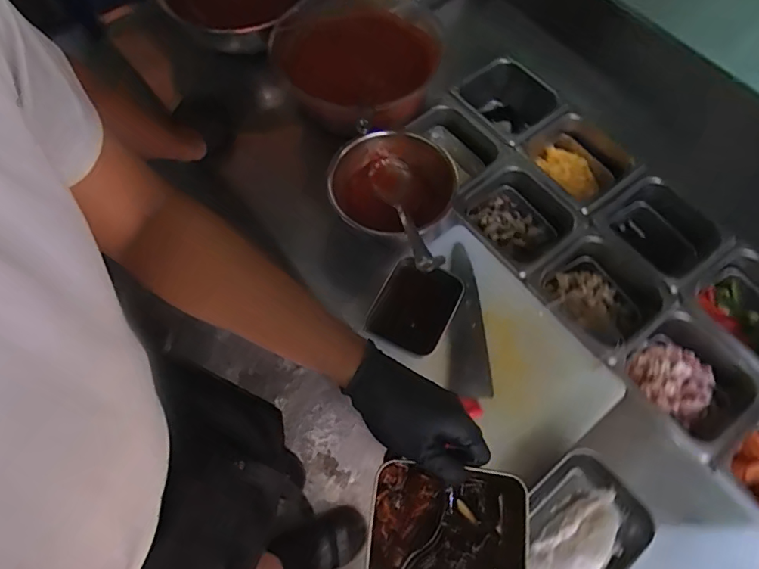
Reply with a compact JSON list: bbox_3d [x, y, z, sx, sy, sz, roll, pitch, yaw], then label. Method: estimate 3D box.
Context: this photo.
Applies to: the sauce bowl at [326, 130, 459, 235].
[{"bbox_3d":[0.020,-0.149,0.769,0.190,0.091,0.178,0,66,1],"label":"sauce bowl"}]

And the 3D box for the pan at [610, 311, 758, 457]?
[{"bbox_3d":[0.445,0.140,0.721,0.184,0.083,0.155,41,73,17],"label":"pan"}]

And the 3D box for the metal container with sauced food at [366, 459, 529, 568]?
[{"bbox_3d":[0.061,0.224,0.442,0.135,0.067,0.104,5,66,3],"label":"metal container with sauced food"}]

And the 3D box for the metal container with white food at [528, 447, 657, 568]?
[{"bbox_3d":[0.231,0.295,0.574,0.120,0.058,0.176,41,72,17],"label":"metal container with white food"}]

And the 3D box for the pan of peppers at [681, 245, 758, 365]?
[{"bbox_3d":[0.565,0.055,0.774,0.159,0.094,0.170,-34,69,-14],"label":"pan of peppers"}]

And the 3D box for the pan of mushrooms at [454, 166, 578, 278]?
[{"bbox_3d":[0.226,-0.101,0.842,0.183,0.084,0.171,41,72,17],"label":"pan of mushrooms"}]

